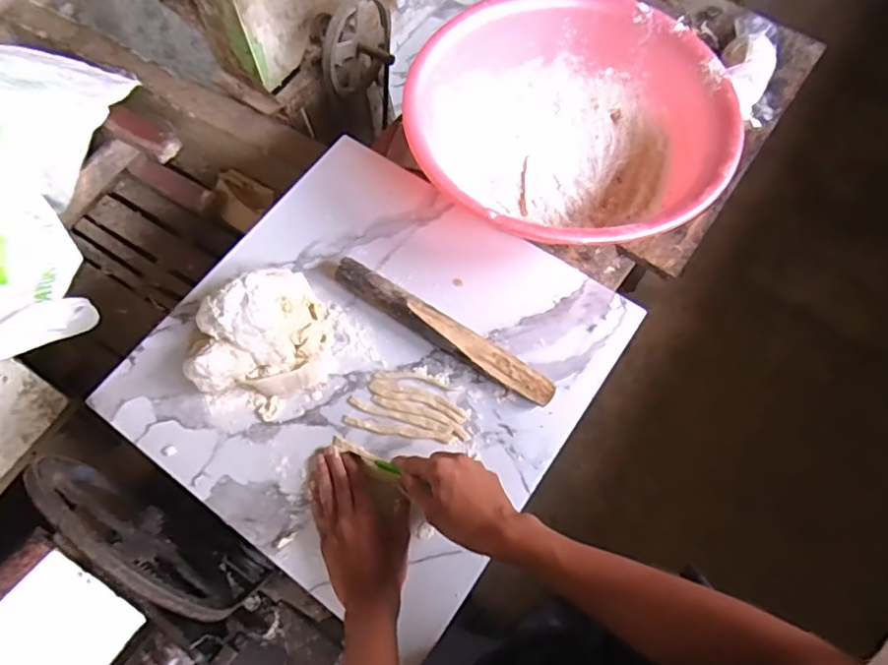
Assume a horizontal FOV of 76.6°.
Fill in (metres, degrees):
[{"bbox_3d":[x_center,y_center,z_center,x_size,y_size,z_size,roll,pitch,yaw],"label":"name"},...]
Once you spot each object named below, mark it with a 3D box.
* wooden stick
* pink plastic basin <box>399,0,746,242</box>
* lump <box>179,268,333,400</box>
[{"bbox_3d":[-0.008,-0.005,0.685,0.313,0.038,0.043,29,69,12],"label":"wooden stick"},{"bbox_3d":[0.161,-0.262,0.761,0.393,0.143,0.375,0,69,1],"label":"pink plastic basin"},{"bbox_3d":[-0.218,-0.005,0.670,0.157,0.069,0.149,2,66,1],"label":"lump"}]

